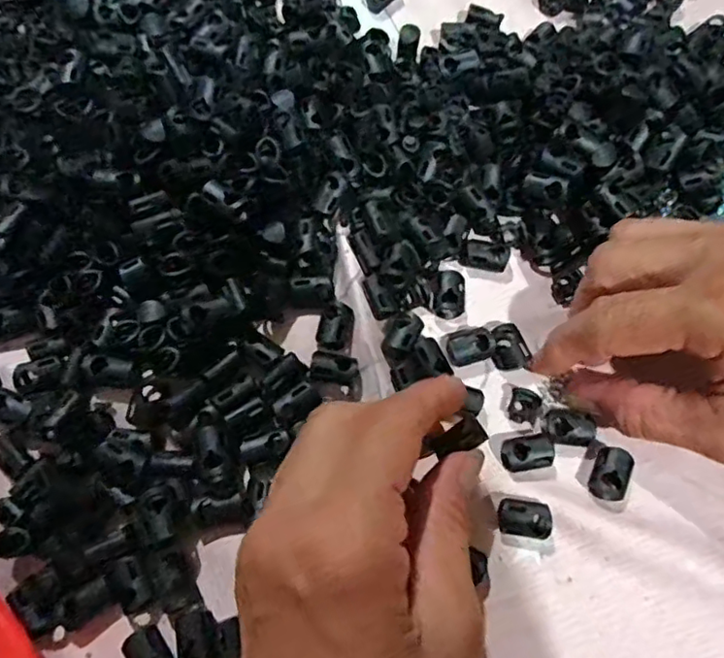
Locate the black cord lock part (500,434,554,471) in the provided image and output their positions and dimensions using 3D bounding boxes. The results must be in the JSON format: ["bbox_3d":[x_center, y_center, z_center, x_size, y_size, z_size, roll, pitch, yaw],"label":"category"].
[{"bbox_3d":[0.068,0.051,0.246,0.020,0.009,0.013,-6,69,-2],"label":"black cord lock part"}]

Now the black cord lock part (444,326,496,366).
[{"bbox_3d":[0.047,0.007,0.262,0.020,0.007,0.015,-14,69,-5],"label":"black cord lock part"}]

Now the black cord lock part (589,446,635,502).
[{"bbox_3d":[0.101,0.059,0.242,0.013,0.010,0.020,22,70,9],"label":"black cord lock part"}]

